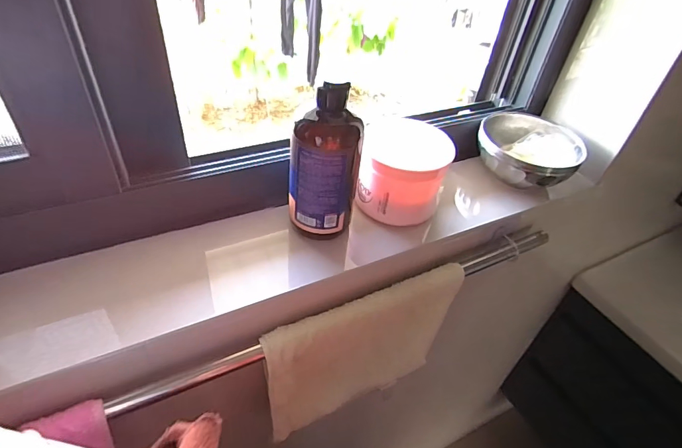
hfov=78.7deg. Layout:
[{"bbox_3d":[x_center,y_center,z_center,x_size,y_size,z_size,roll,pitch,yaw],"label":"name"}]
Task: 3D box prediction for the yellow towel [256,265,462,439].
[{"bbox_3d":[0.024,0.151,0.493,0.257,0.177,0.042,-20,48,-26],"label":"yellow towel"}]

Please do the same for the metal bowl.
[{"bbox_3d":[0.244,-0.096,0.544,0.116,0.044,0.118,4,42,-3],"label":"metal bowl"}]

